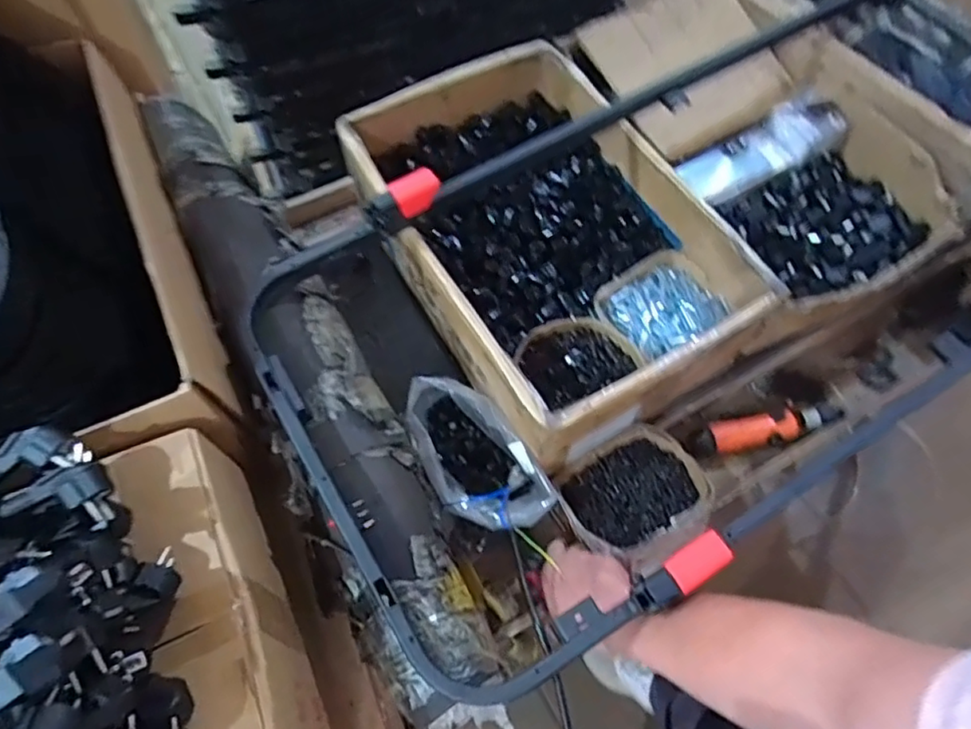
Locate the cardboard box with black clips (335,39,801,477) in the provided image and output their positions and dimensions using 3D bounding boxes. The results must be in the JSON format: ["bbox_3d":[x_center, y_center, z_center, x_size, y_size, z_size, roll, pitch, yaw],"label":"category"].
[{"bbox_3d":[0.082,-0.180,0.854,0.381,0.135,0.545,-29,66,-15],"label":"cardboard box with black clips"}]

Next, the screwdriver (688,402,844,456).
[{"bbox_3d":[0.386,0.086,0.862,0.213,0.058,0.054,-9,62,-5],"label":"screwdriver"}]

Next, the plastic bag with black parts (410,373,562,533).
[{"bbox_3d":[-0.020,0.116,0.761,0.111,0.122,0.211,-34,67,-17],"label":"plastic bag with black parts"}]

